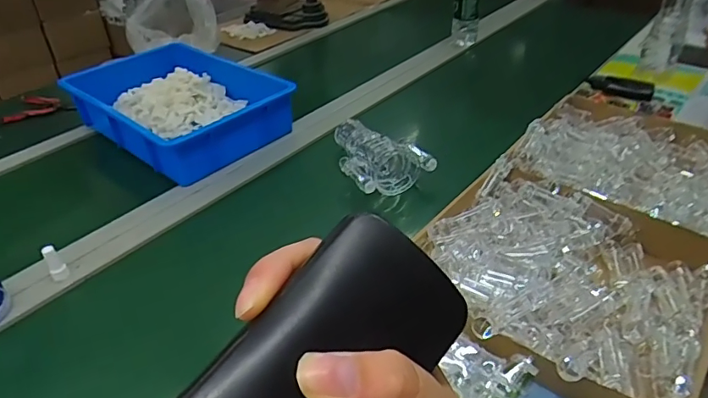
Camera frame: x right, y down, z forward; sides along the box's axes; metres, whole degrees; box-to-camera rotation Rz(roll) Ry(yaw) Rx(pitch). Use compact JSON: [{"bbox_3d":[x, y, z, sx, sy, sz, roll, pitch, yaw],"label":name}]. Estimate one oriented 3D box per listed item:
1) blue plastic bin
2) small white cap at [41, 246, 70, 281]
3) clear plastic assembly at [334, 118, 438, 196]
[{"bbox_3d":[-0.332,-0.185,0.982,0.390,0.095,0.282,26,45,34],"label":"blue plastic bin"},{"bbox_3d":[-0.389,0.085,0.660,0.020,0.052,0.016,-30,44,-32],"label":"small white cap"},{"bbox_3d":[0.030,-0.079,0.847,0.126,0.052,0.197,-17,38,-19],"label":"clear plastic assembly"}]

